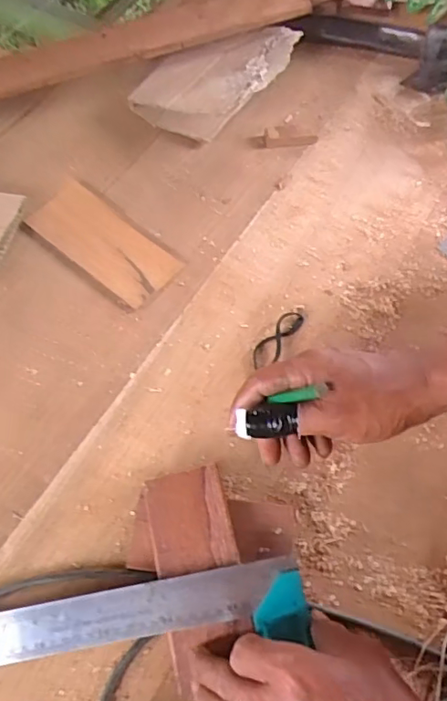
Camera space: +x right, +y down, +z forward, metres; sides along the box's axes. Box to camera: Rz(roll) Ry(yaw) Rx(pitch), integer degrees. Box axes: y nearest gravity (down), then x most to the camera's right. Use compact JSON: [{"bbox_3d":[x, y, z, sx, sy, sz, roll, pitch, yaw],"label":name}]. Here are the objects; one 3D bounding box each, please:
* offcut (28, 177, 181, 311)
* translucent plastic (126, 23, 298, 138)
[{"bbox_3d":[-0.133,-0.122,0.603,0.175,0.011,0.076,37,67,16],"label":"offcut"},{"bbox_3d":[0.002,-0.343,0.686,0.216,0.060,0.132,-41,71,-20],"label":"translucent plastic"}]

